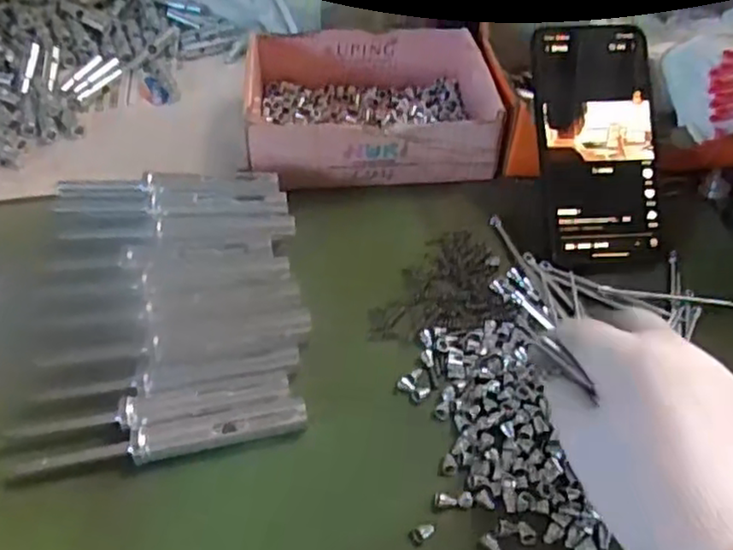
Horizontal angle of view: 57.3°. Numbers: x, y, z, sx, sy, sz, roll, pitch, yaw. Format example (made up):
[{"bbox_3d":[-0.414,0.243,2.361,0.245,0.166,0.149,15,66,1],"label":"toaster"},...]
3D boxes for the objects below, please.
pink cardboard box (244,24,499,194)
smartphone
[{"bbox_3d":[0.005,-0.131,0.503,0.174,0.049,0.145,-3,49,-4],"label":"pink cardboard box"},{"bbox_3d":[0.152,-0.085,0.438,0.076,0.012,0.159,-2,83,-3],"label":"smartphone"}]

